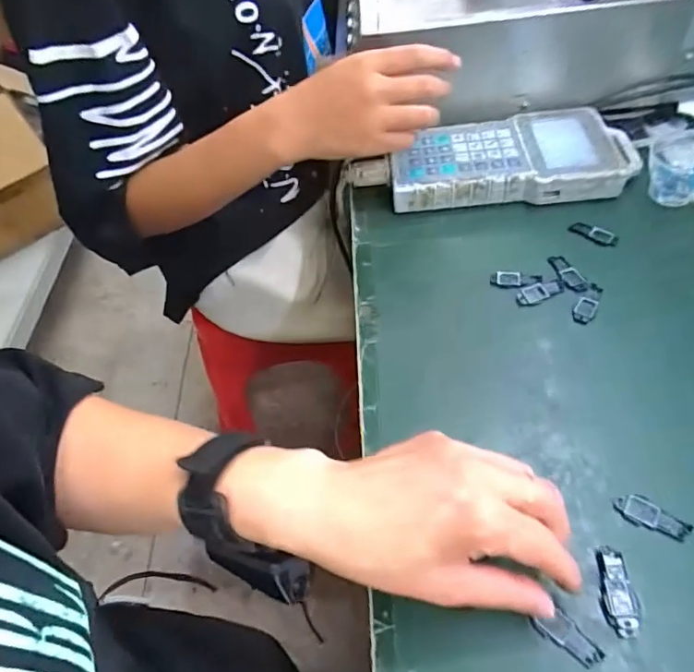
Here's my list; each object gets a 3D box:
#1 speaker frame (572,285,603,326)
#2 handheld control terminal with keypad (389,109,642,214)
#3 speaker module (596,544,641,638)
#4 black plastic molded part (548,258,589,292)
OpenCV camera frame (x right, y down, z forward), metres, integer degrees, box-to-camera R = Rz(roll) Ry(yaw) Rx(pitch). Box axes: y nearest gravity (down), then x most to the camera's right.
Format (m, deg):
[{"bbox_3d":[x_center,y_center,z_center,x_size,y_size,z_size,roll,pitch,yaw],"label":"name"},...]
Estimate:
[{"bbox_3d":[0.190,-0.025,0.403,0.015,0.004,0.039,33,63,26],"label":"speaker frame"},{"bbox_3d":[0.157,-0.169,0.498,0.222,0.035,0.105,0,53,6],"label":"handheld control terminal with keypad"},{"bbox_3d":[0.147,0.138,0.281,0.018,0.006,0.043,0,53,6],"label":"speaker module"},{"bbox_3d":[0.182,-0.051,0.424,0.016,0.004,0.041,-19,54,-9],"label":"black plastic molded part"}]

